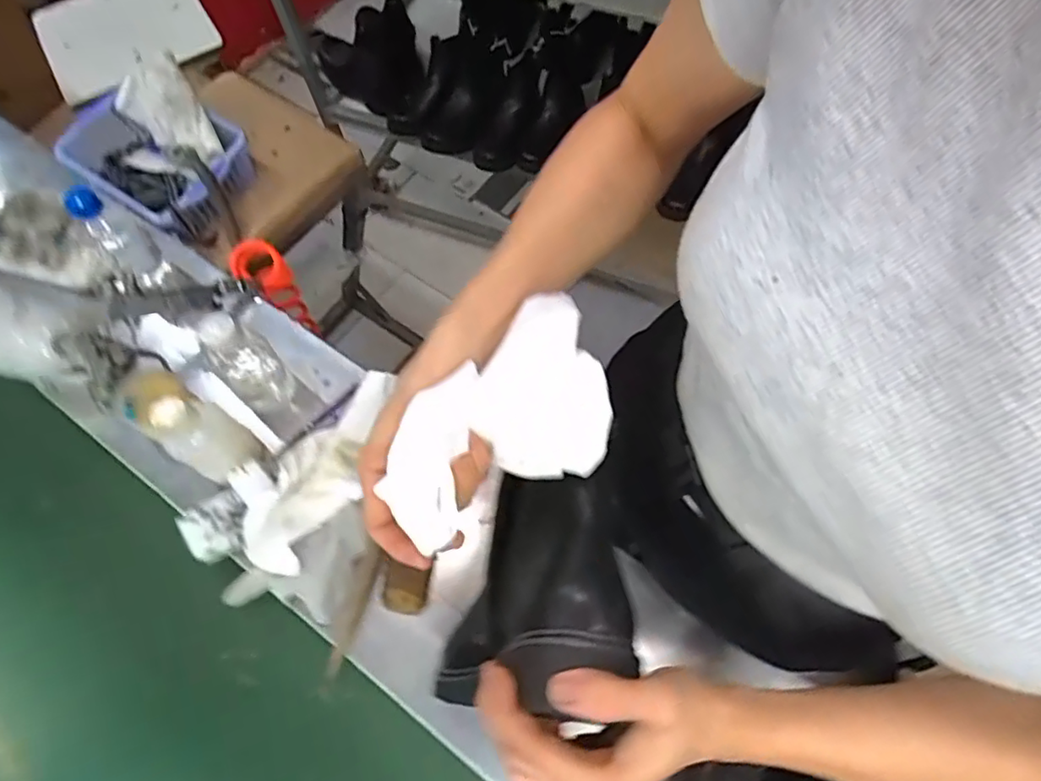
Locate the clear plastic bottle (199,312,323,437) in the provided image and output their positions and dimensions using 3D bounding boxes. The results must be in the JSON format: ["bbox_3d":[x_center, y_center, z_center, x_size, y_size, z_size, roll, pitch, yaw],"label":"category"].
[{"bbox_3d":[-0.267,-0.011,0.609,0.055,0.184,0.060,-41,70,-14],"label":"clear plastic bottle"}]

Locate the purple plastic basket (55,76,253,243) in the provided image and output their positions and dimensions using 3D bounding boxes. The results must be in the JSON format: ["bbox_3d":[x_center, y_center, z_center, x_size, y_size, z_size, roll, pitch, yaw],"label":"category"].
[{"bbox_3d":[-0.485,-0.314,0.795,0.219,0.077,0.170,34,73,16],"label":"purple plastic basket"}]

